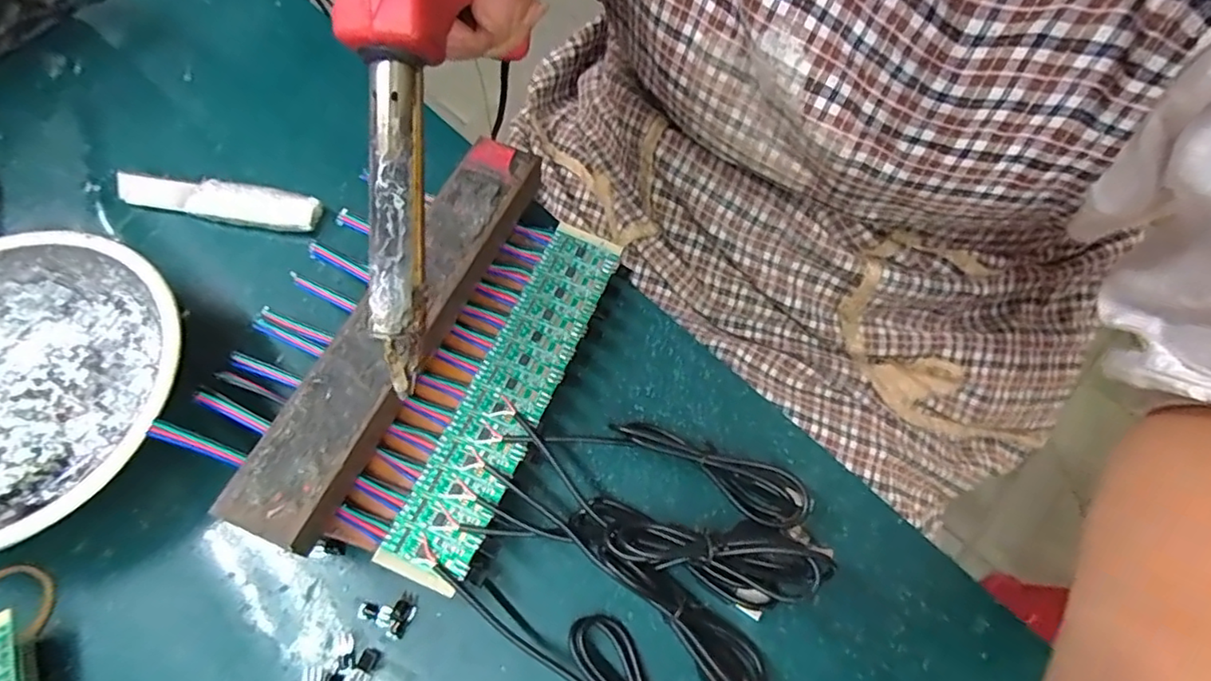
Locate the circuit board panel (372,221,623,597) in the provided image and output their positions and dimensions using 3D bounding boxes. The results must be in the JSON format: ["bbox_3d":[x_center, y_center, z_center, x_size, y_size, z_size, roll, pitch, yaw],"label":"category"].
[{"bbox_3d":[-0.038,0.018,0.253,0.033,0.004,0.163,23,65,6],"label":"circuit board panel"}]

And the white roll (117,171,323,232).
[{"bbox_3d":[-0.193,-0.071,0.301,0.103,0.009,0.021,9,65,2],"label":"white roll"}]

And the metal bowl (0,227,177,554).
[{"bbox_3d":[-0.231,0.022,0.241,0.127,0.039,0.125,1,65,-2],"label":"metal bowl"}]

